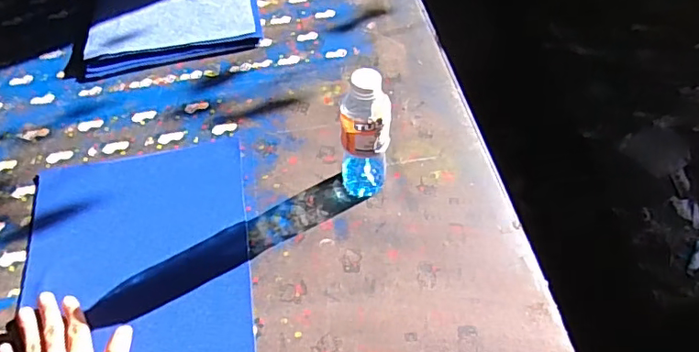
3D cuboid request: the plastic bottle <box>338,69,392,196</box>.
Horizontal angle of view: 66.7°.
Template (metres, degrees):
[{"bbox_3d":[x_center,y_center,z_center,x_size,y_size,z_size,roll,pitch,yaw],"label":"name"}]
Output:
[{"bbox_3d":[0.017,-0.049,0.624,0.060,0.186,0.065,0,55,4],"label":"plastic bottle"}]

